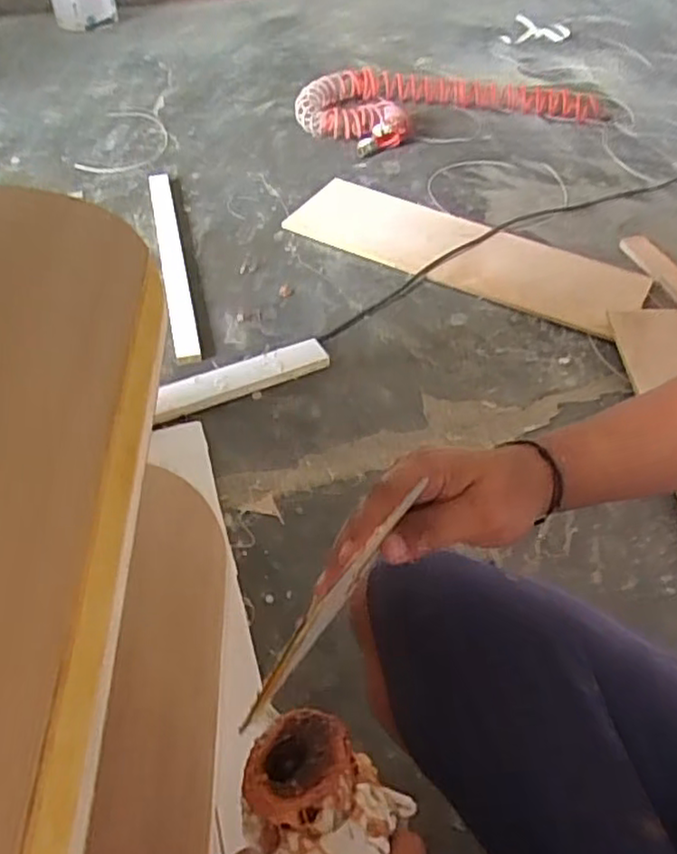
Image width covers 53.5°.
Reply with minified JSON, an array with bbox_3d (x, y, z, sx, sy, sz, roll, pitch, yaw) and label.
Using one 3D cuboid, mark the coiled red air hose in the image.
[{"bbox_3d":[0.284,-0.842,1.711,0.780,0.081,0.345,-15,52,-14],"label":"coiled red air hose"}]

